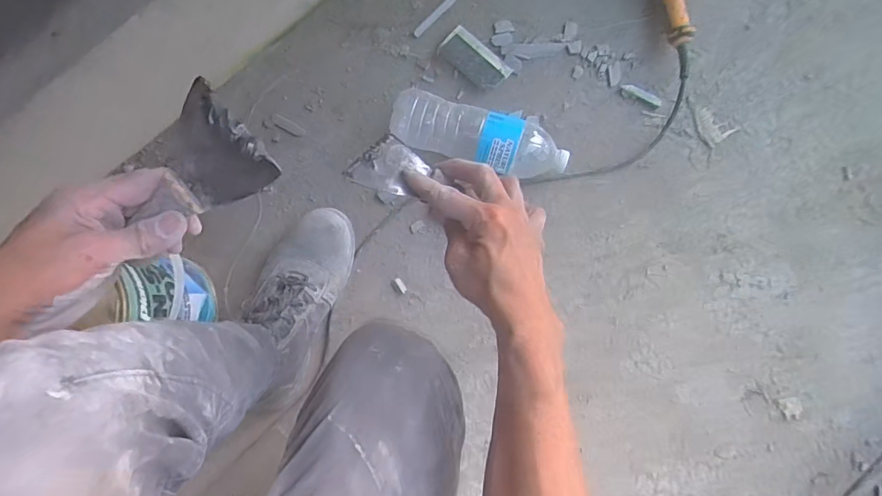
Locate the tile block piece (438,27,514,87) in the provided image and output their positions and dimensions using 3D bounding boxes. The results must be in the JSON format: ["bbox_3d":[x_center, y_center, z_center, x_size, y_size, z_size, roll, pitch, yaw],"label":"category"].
[{"bbox_3d":[0.051,-0.283,0.693,0.108,0.020,0.050,42,85,7],"label":"tile block piece"}]

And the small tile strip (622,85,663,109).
[{"bbox_3d":[0.299,-0.228,0.687,0.060,0.004,0.020,24,83,5],"label":"small tile strip"}]

